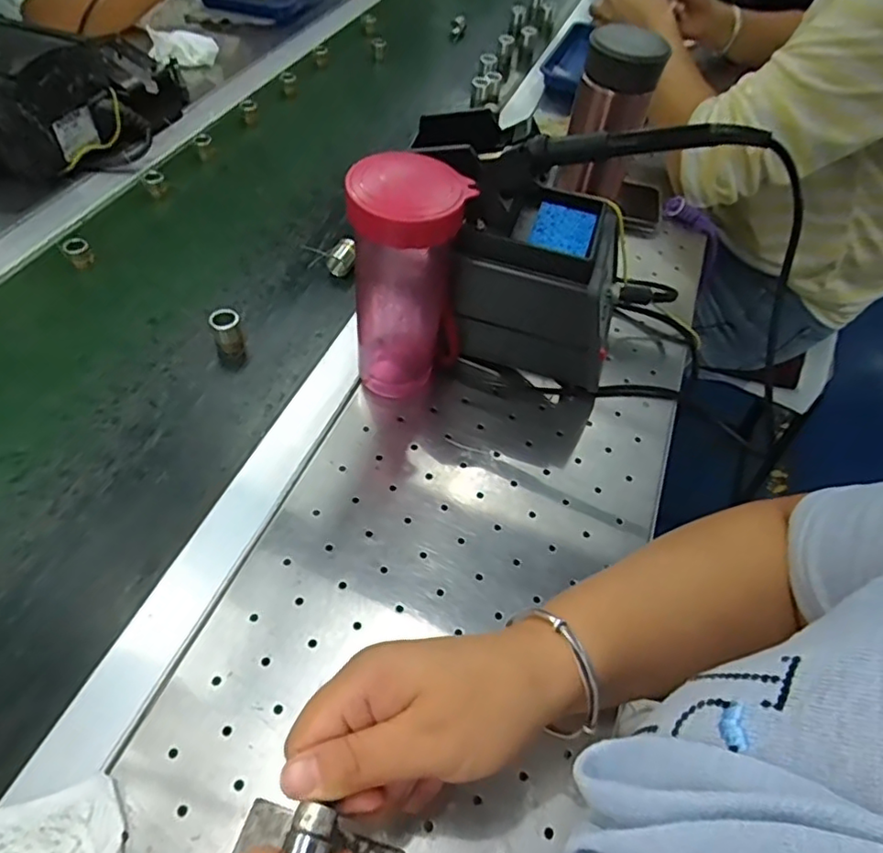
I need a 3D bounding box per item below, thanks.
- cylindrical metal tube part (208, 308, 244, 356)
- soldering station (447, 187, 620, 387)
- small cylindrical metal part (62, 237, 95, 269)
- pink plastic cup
[{"bbox_3d":[-0.174,-0.077,0.491,0.021,0.034,0.019,-16,55,-17],"label":"cylindrical metal tube part"},{"bbox_3d":[0.076,-0.112,0.475,0.123,0.130,0.090,15,52,7],"label":"soldering station"},{"bbox_3d":[-0.329,-0.158,0.547,0.020,0.024,0.022,3,51,-3],"label":"small cylindrical metal part"},{"bbox_3d":[-0.023,-0.091,0.430,0.076,0.183,0.070,3,51,-3],"label":"pink plastic cup"}]

